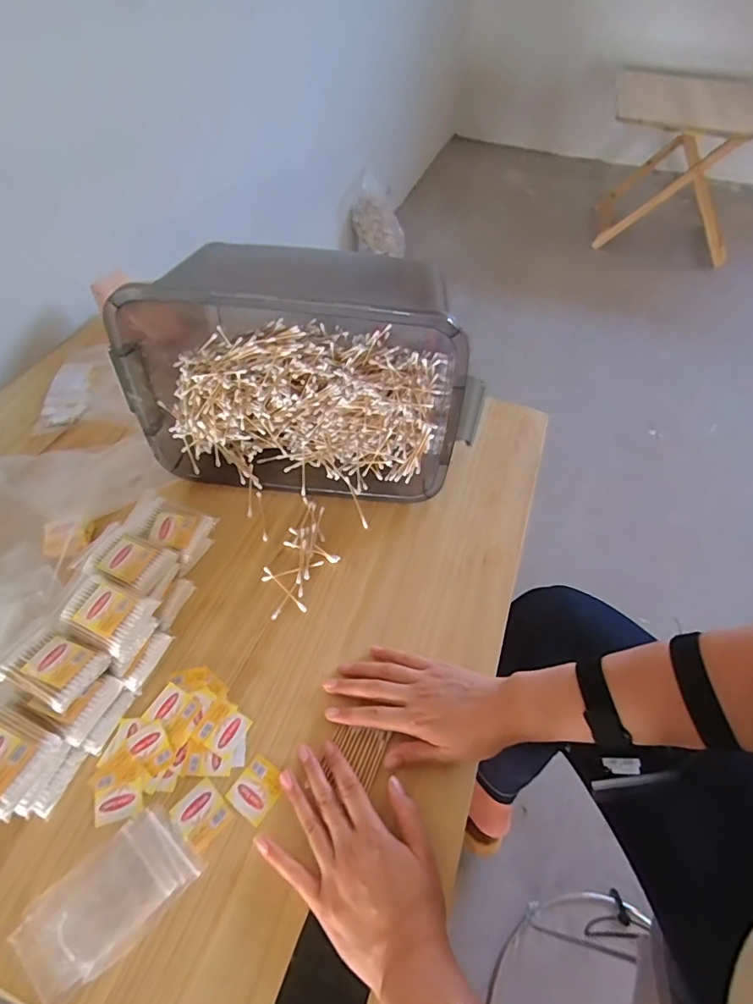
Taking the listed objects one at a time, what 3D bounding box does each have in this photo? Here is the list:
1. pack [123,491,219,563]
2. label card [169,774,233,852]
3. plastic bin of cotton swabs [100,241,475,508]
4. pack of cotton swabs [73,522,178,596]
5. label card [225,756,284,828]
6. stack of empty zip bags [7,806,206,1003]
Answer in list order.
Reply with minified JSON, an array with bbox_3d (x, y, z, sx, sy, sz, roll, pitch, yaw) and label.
[{"bbox_3d":[-0.233,0.028,0.541,0.087,0.026,0.065,21,44,1],"label":"pack"},{"bbox_3d":[-0.152,0.271,0.422,0.043,0.004,0.038,38,59,21],"label":"label card"},{"bbox_3d":[-0.094,-0.165,0.599,0.419,0.236,0.214,6,54,-1],"label":"plastic bin of cotton swabs"},{"bbox_3d":[-0.258,0.056,0.499,0.090,0.014,0.057,18,54,11],"label":"pack of cotton swabs"},{"bbox_3d":[-0.107,0.257,0.436,0.040,0.004,0.043,29,58,20],"label":"label card"},{"bbox_3d":[-0.208,0.307,0.378,0.121,0.011,0.074,-36,64,-27],"label":"stack of empty zip bags"}]

